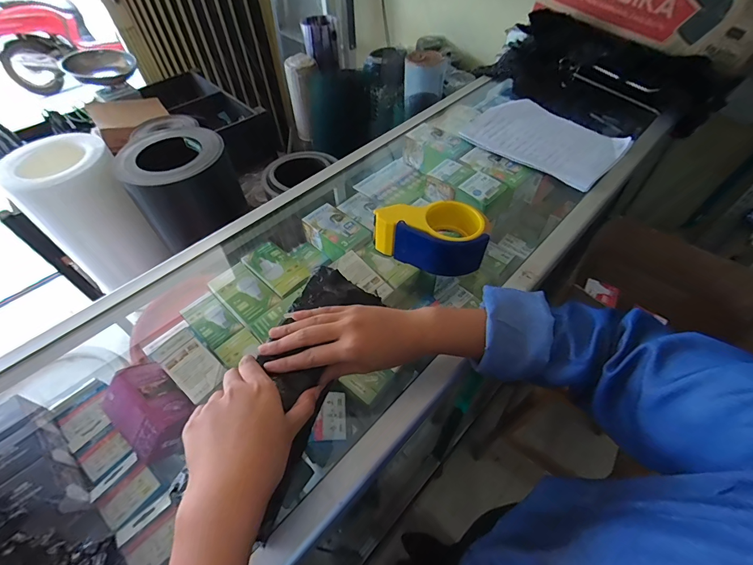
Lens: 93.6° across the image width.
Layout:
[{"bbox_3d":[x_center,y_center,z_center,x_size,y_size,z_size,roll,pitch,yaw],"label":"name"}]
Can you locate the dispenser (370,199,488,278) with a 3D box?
[{"bbox_3d":[0.067,-0.059,0.458,0.137,0.059,0.075,0,52,2],"label":"dispenser"}]

